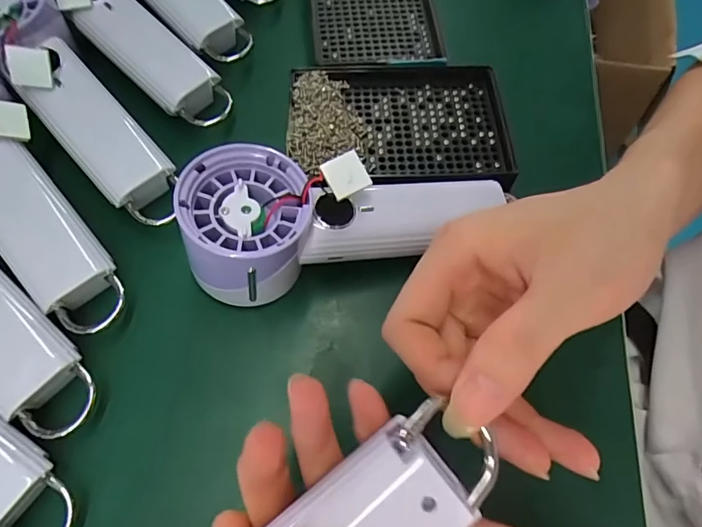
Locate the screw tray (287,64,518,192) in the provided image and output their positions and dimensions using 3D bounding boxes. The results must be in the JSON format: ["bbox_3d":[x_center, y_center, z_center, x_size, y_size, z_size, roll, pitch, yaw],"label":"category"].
[{"bbox_3d":[0.031,-0.087,0.298,0.137,0.020,0.094,-3,65,-4],"label":"screw tray"}]

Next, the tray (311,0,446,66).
[{"bbox_3d":[0.017,-0.191,0.342,0.090,0.016,0.136,-4,65,-4],"label":"tray"}]

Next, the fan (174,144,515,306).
[{"bbox_3d":[-0.007,-0.028,0.243,0.149,0.047,0.066,-13,66,-8],"label":"fan"}]

